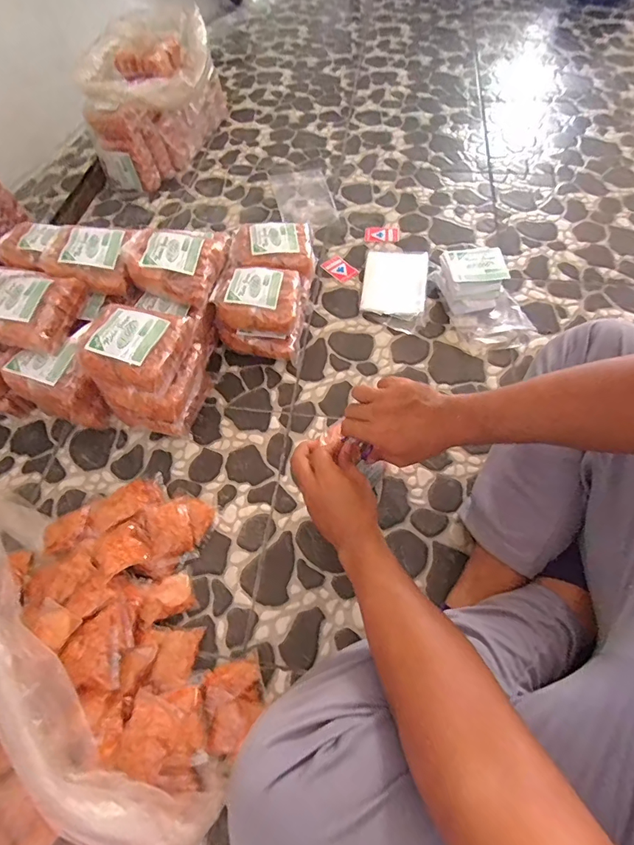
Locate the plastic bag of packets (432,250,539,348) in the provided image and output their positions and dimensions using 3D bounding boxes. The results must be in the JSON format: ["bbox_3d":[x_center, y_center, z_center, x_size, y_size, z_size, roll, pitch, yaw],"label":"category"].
[{"bbox_3d":[0.336,-0.253,0.871,0.133,0.062,0.230,-12,60,-5],"label":"plastic bag of packets"}]

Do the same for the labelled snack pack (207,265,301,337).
[{"bbox_3d":[-0.112,-0.232,0.807,0.159,0.069,0.135,3,59,6],"label":"labelled snack pack"}]

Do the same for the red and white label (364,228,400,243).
[{"bbox_3d":[0.156,-0.455,1.039,0.080,0.007,0.049,3,60,3],"label":"red and white label"}]

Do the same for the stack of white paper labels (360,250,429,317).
[{"bbox_3d":[0.171,-0.308,0.943,0.132,0.025,0.215,8,61,6],"label":"stack of white paper labels"}]

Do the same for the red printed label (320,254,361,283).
[{"bbox_3d":[0.052,-0.352,0.986,0.054,0.004,0.079,-41,69,-16],"label":"red printed label"}]

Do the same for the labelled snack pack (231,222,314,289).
[{"bbox_3d":[-0.088,-0.350,0.870,0.163,0.051,0.132,-3,59,2],"label":"labelled snack pack"}]

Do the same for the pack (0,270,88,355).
[{"bbox_3d":[-0.491,-0.196,0.726,0.150,0.050,0.141,11,60,10],"label":"pack"}]

